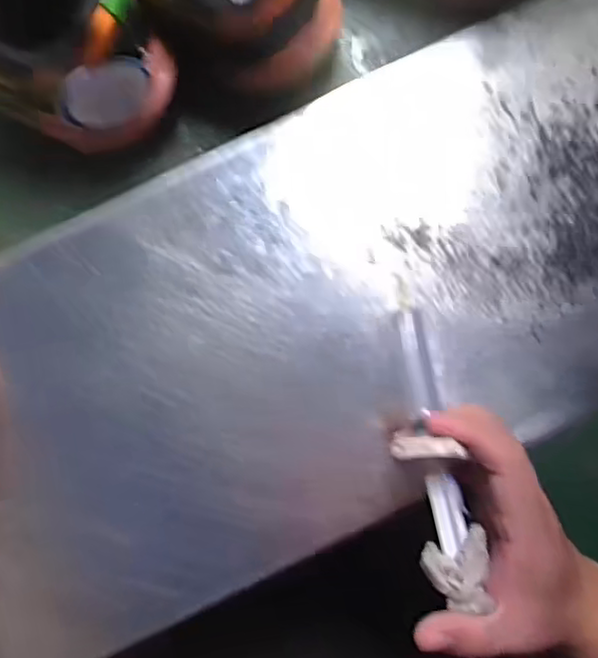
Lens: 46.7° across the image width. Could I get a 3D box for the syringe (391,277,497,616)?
[{"bbox_3d":[0.061,0.051,0.326,0.033,0.030,0.151,-10,77,1],"label":"syringe"}]

